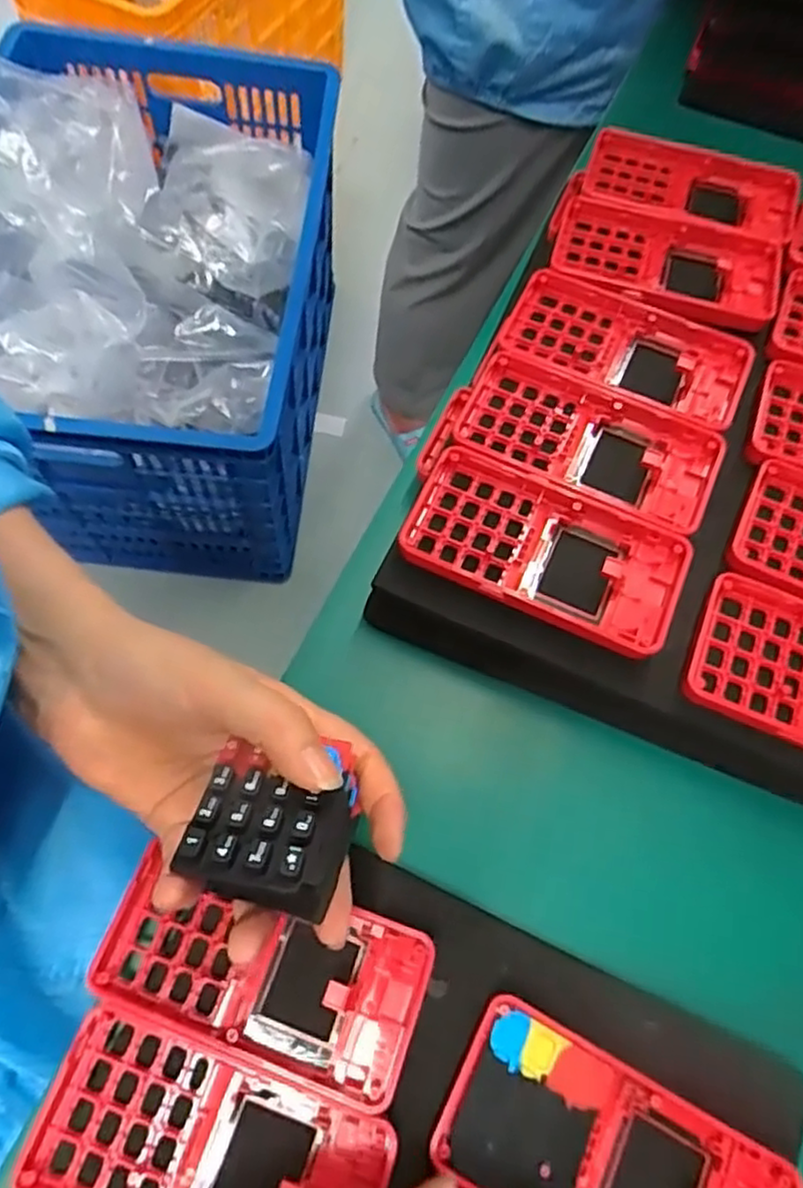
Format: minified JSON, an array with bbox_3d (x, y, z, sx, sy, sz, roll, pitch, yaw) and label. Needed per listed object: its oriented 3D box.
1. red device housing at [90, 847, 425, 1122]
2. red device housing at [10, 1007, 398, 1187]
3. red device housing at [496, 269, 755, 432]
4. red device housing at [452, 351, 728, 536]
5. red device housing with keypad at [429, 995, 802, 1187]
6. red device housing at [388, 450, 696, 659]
[{"bbox_3d":[-0.054,0.147,0.271,0.122,0.014,0.059,13,66,4],"label":"red device housing"},{"bbox_3d":[-0.068,0.198,0.247,0.119,0.010,0.061,19,67,6],"label":"red device housing"},{"bbox_3d":[0.118,-0.130,0.369,0.125,0.011,0.070,25,67,8],"label":"red device housing"},{"bbox_3d":[0.092,-0.073,0.346,0.125,0.016,0.066,23,67,7],"label":"red device housing"},{"bbox_3d":[0.076,0.205,0.253,0.121,0.014,0.059,28,69,7],"label":"red device housing with keypad"},{"bbox_3d":[0.065,-0.020,0.318,0.124,0.013,0.063,24,67,8],"label":"red device housing"}]

